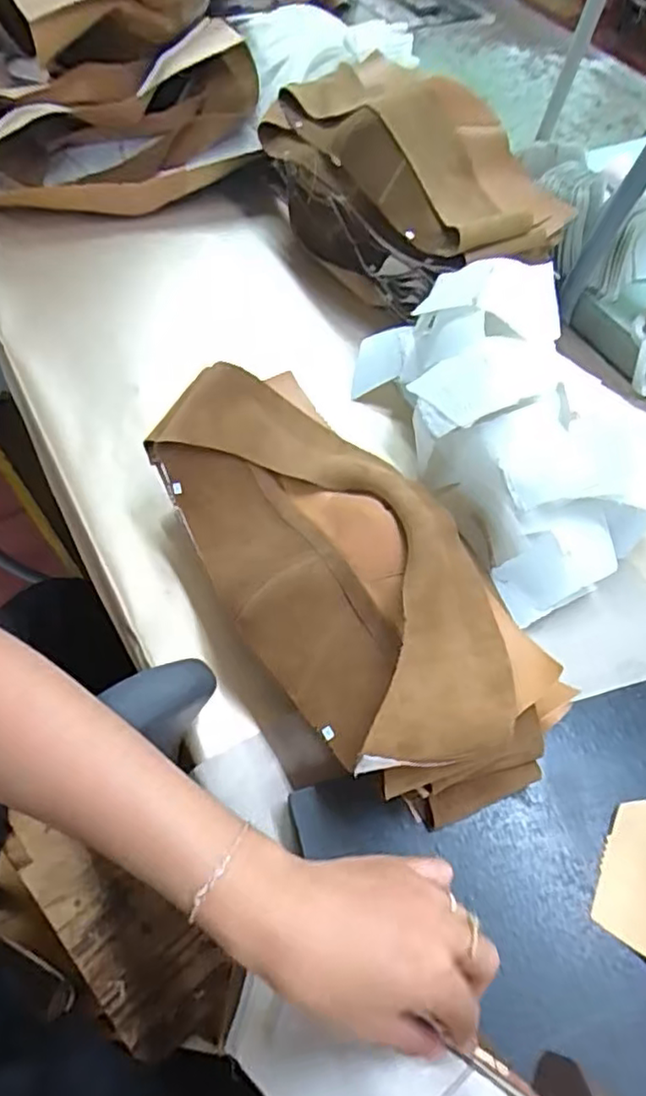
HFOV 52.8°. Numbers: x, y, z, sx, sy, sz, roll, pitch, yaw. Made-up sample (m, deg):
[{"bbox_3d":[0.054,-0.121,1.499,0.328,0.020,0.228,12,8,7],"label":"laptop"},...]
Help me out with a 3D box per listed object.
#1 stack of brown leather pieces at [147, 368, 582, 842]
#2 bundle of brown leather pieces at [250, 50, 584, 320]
[{"bbox_3d":[0.006,0.012,0.441,0.146,0.081,0.349,-31,65,-22],"label":"stack of brown leather pieces"},{"bbox_3d":[0.079,-0.363,0.658,0.155,0.156,0.329,-33,66,-23],"label":"bundle of brown leather pieces"}]

